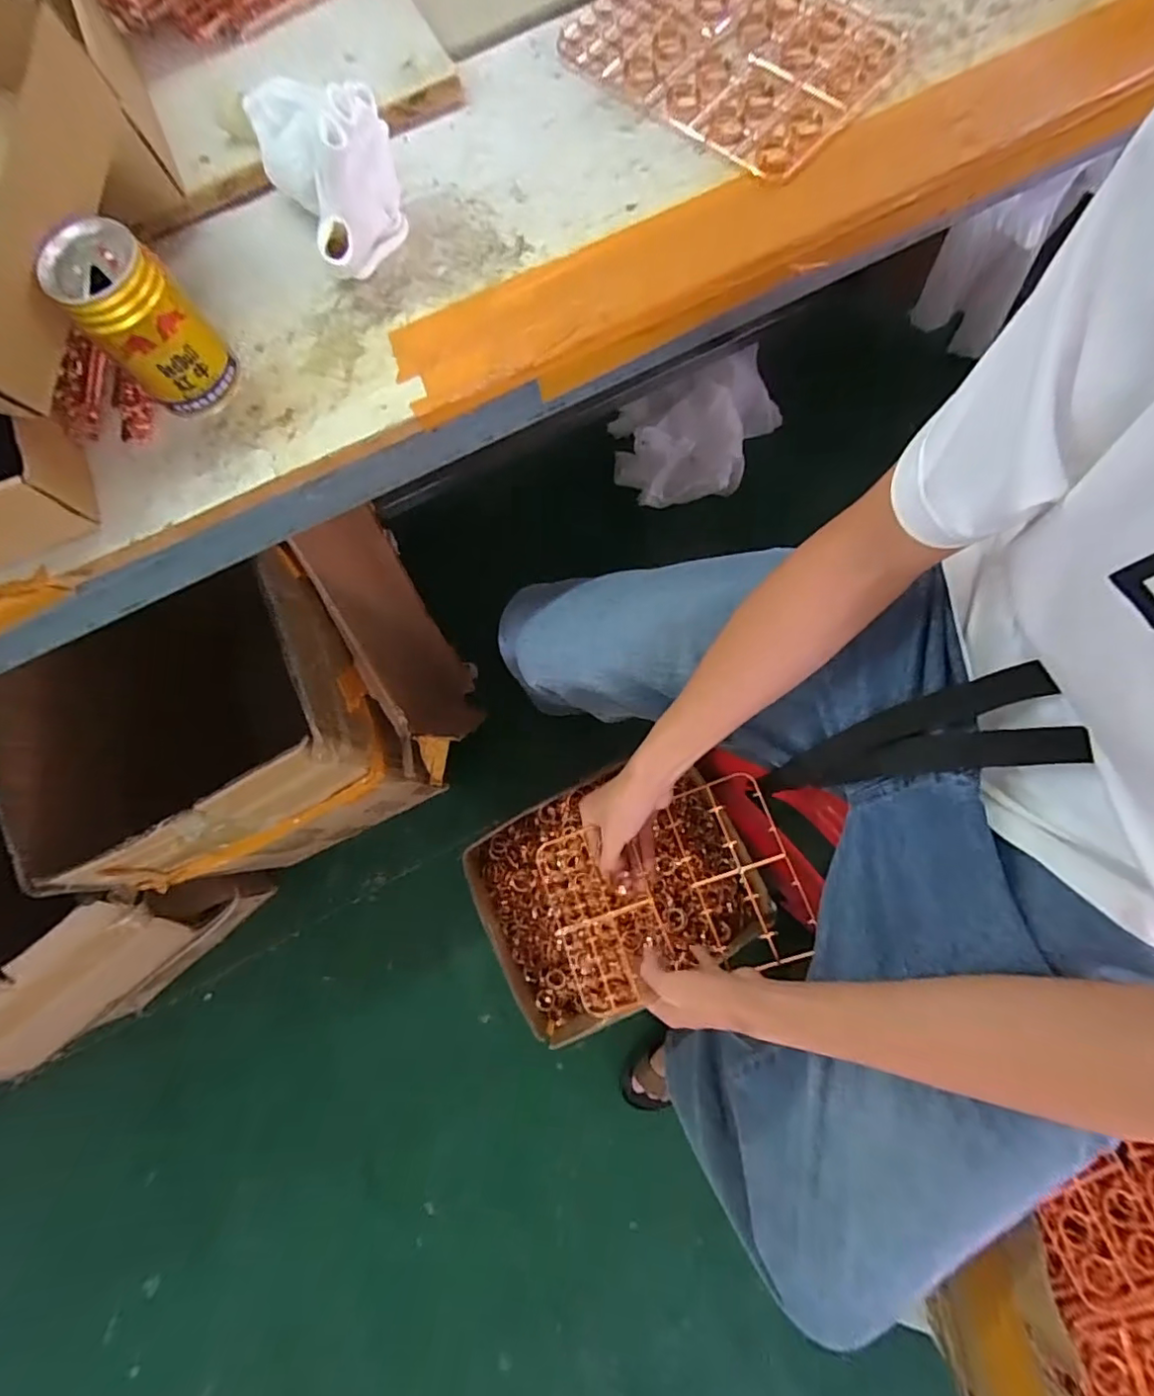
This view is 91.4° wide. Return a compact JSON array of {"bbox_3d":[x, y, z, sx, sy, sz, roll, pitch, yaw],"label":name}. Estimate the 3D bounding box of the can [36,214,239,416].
[{"bbox_3d":[-0.278,-0.241,0.369,0.064,0.094,0.059,-1,79,3],"label":"can"}]

